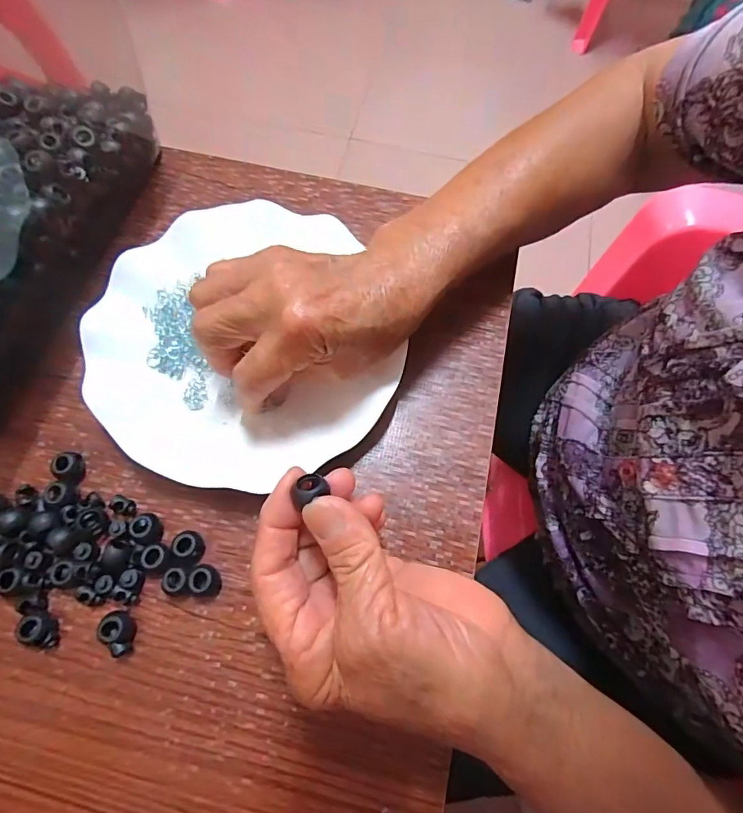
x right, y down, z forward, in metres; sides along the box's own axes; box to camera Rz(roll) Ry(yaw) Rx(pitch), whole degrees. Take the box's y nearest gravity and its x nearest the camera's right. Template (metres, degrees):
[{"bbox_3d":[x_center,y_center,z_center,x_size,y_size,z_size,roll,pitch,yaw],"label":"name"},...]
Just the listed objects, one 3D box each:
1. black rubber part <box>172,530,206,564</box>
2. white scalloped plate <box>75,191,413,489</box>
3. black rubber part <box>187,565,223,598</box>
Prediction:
[{"bbox_3d":[-0.096,0.074,0.237,0.013,0.012,0.015,5,68,0],"label":"black rubber part"},{"bbox_3d":[-0.079,-0.041,0.273,0.171,0.020,0.181,1,68,-2],"label":"white scalloped plate"},{"bbox_3d":[-0.086,0.091,0.231,0.014,0.011,0.015,-26,71,-12],"label":"black rubber part"}]

